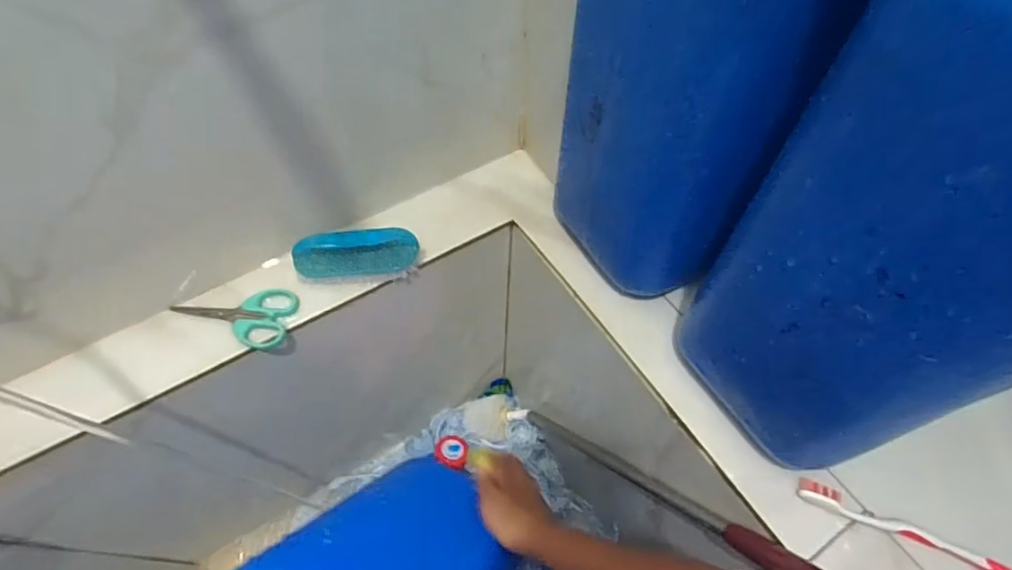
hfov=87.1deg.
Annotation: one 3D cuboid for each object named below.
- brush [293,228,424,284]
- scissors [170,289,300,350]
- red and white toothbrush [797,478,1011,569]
[{"bbox_3d":[-0.148,-0.028,0.531,0.121,0.044,0.035,-5,58,-4],"label":"brush"},{"bbox_3d":[-0.260,0.024,0.515,0.114,0.014,0.060,13,58,7],"label":"scissors"},{"bbox_3d":[0.321,0.192,0.411,0.178,0.016,0.019,20,60,12],"label":"red and white toothbrush"}]

